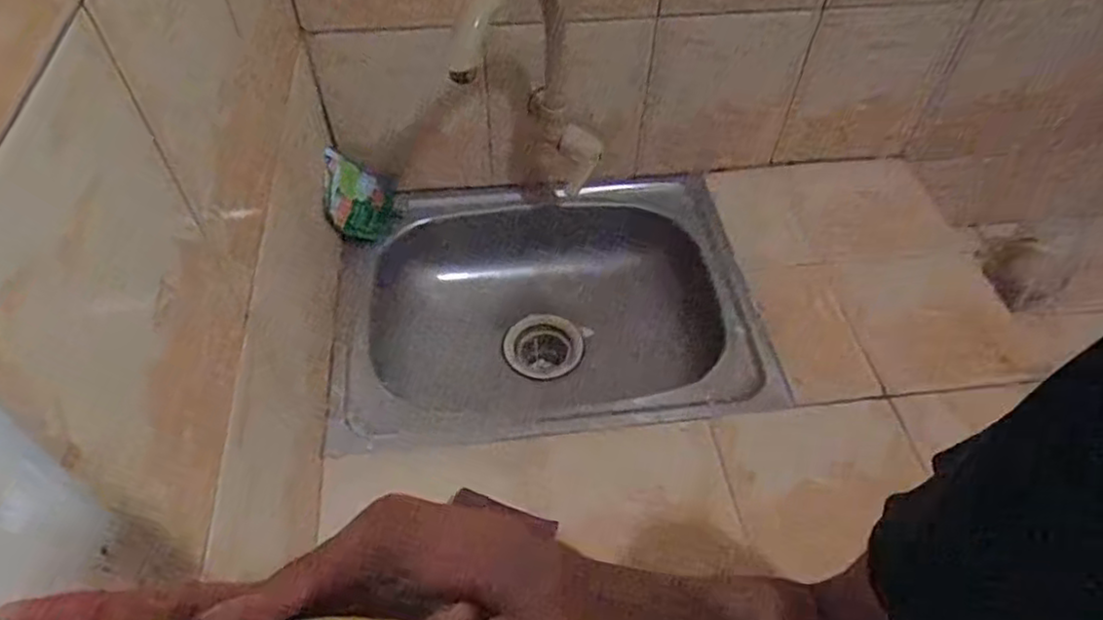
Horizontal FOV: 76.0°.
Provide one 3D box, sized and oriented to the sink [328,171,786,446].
[{"bbox_3d":[-0.006,0.021,0.927,0.498,0.150,0.388,-5,53,-5],"label":"sink"}]

